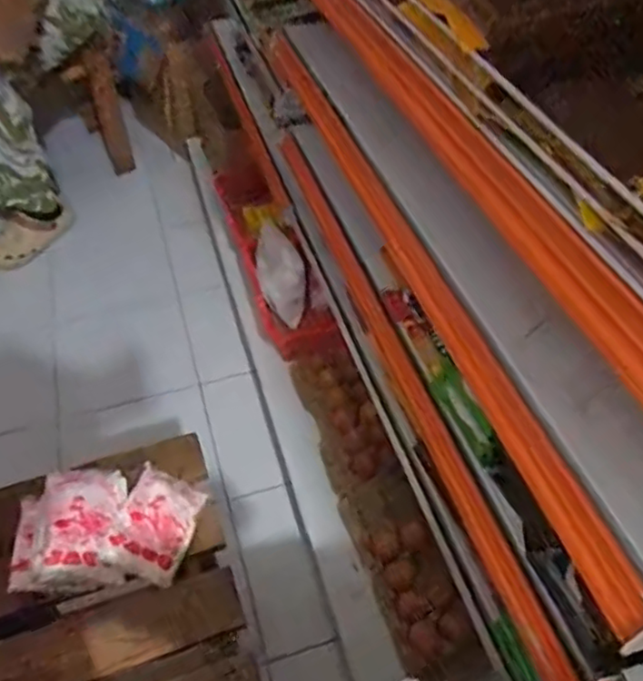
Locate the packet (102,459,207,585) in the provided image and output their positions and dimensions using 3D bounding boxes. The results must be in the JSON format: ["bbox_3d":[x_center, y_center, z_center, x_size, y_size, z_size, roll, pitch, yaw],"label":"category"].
[{"bbox_3d":[-0.188,0.209,0.742,0.081,0.033,0.121,23,48,-3],"label":"packet"}]

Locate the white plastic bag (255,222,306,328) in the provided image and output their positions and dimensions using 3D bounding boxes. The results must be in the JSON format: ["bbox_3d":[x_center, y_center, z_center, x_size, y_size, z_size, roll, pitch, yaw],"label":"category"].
[{"bbox_3d":[-0.087,-0.140,1.411,0.089,0.221,0.055,-15,7,-12],"label":"white plastic bag"}]

